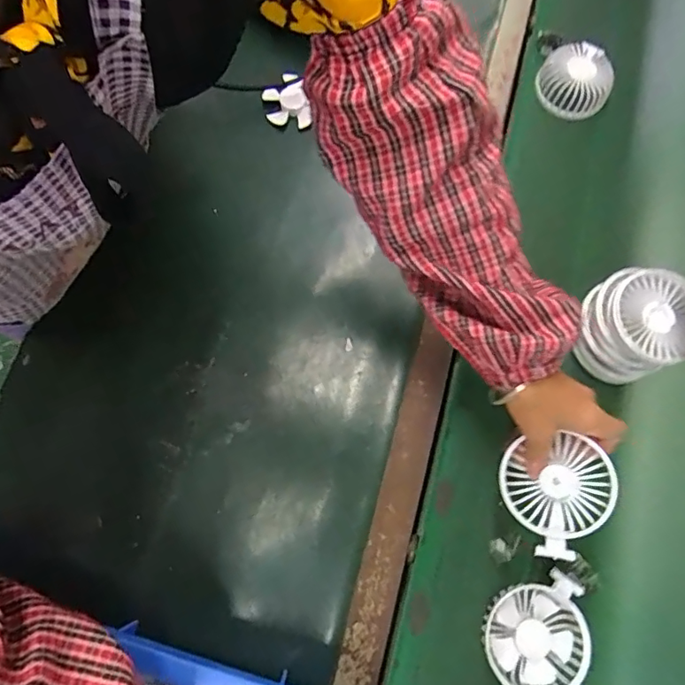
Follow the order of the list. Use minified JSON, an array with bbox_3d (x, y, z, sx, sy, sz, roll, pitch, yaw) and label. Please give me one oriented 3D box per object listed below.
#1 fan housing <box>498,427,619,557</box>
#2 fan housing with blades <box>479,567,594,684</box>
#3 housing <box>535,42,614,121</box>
[{"bbox_3d":[0.183,0.124,0.437,0.086,0.031,0.092,-32,73,7],"label":"fan housing"},{"bbox_3d":[0.175,0.265,0.456,0.095,0.030,0.089,-18,72,-6],"label":"fan housing with blades"},{"bbox_3d":[0.294,-0.333,0.649,0.092,0.039,0.101,0,71,0],"label":"housing"}]

